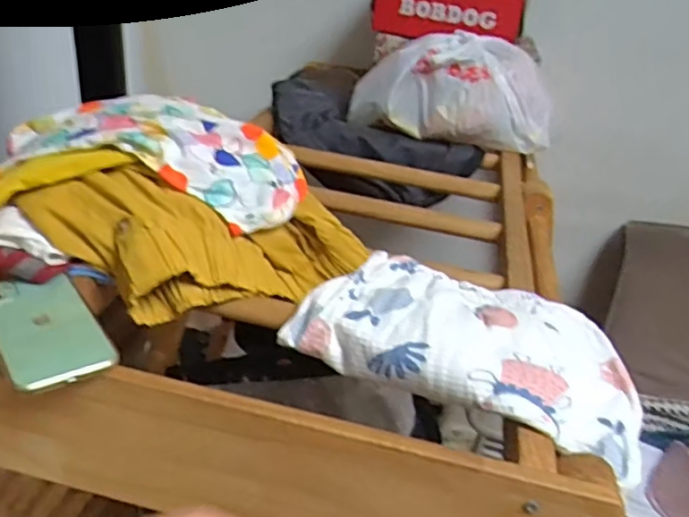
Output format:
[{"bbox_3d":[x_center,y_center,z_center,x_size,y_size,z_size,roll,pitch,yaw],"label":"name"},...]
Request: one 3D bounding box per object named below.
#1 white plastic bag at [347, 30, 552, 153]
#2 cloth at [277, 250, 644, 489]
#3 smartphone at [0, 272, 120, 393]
[{"bbox_3d":[0.192,-0.286,1.068,0.347,0.177,0.154,14,30,12],"label":"white plastic bag"},{"bbox_3d":[0.121,0.069,0.559,0.299,0.052,0.178,20,32,21],"label":"cloth"},{"bbox_3d":[-0.242,0.055,0.491,0.076,0.014,0.142,-10,31,-38],"label":"smartphone"}]

